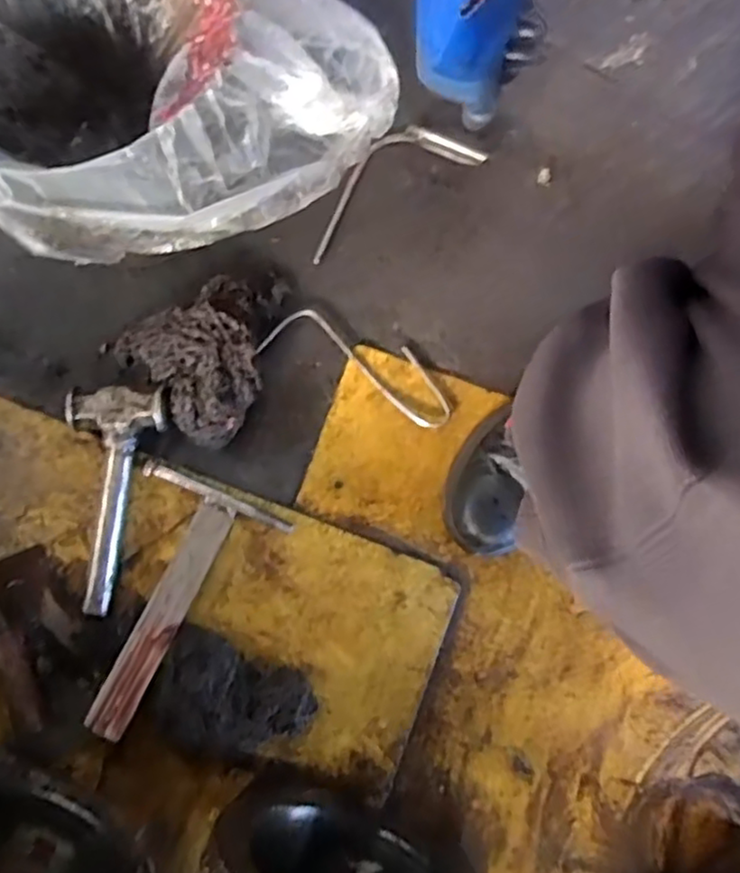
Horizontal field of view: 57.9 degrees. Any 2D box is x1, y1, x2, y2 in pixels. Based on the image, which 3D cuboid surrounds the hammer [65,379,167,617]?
[{"bbox_3d":[-0.240,0.060,0.640,0.096,0.044,0.212,-2,80,0],"label":"hammer"}]

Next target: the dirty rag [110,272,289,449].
[{"bbox_3d":[-0.148,-0.095,0.662,0.172,0.047,0.154,-42,82,-7],"label":"dirty rag"}]

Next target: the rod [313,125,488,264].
[{"bbox_3d":[0.012,-0.270,0.701,0.202,0.026,0.080,-30,81,-5],"label":"rod"}]

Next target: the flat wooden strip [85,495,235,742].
[{"bbox_3d":[-0.190,0.165,0.621,0.034,0.009,0.224,26,73,0],"label":"flat wooden strip"}]

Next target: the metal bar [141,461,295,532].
[{"bbox_3d":[-0.148,0.058,0.653,0.158,0.018,0.015,22,80,4],"label":"metal bar"}]

